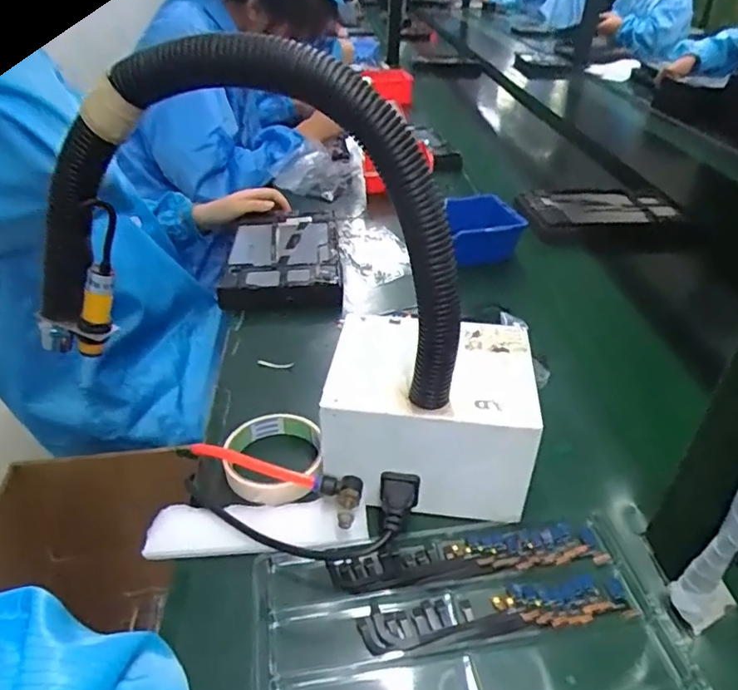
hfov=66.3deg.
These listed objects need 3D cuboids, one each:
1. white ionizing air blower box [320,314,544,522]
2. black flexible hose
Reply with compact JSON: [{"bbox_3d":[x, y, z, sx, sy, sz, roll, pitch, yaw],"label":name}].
[{"bbox_3d":[0.049,0.052,0.461,0.154,0.108,0.127,6,37,5],"label":"white ionizing air blower box"},{"bbox_3d":[-0.082,-0.068,0.365,0.285,0.226,0.052,8,37,7],"label":"black flexible hose"}]

